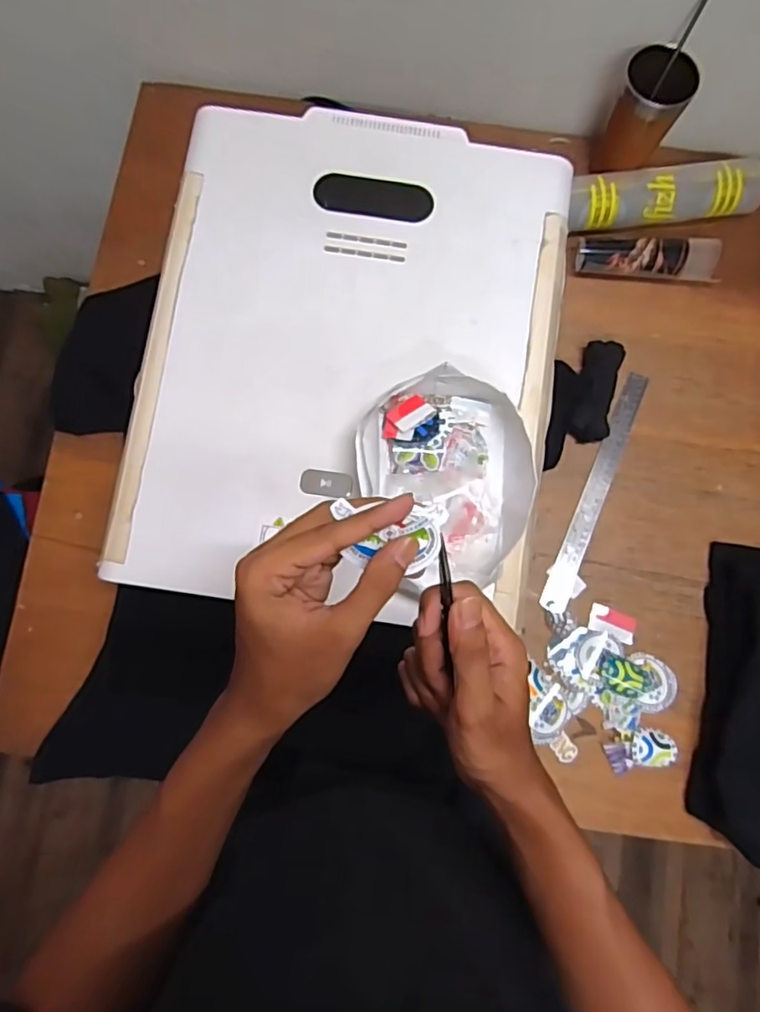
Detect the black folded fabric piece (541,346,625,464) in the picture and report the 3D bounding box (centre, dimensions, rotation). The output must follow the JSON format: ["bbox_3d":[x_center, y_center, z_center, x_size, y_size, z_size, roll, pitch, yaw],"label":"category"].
[{"bbox_3d":[0.271,-0.146,0.737,0.054,0.031,0.128,15,81,0],"label":"black folded fabric piece"}]

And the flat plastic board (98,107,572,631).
[{"bbox_3d":[-0.030,-0.154,0.582,0.394,0.021,0.498,8,81,-1],"label":"flat plastic board"}]

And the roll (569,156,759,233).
[{"bbox_3d":[0.365,-0.404,0.764,0.262,0.054,0.066,-8,82,-3],"label":"roll"}]

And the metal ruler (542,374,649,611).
[{"bbox_3d":[0.270,-0.023,0.732,0.029,0.008,0.322,22,81,7],"label":"metal ruler"}]

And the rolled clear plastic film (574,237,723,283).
[{"bbox_3d":[0.347,-0.320,0.757,0.184,0.033,0.046,4,81,-1],"label":"rolled clear plastic film"}]

